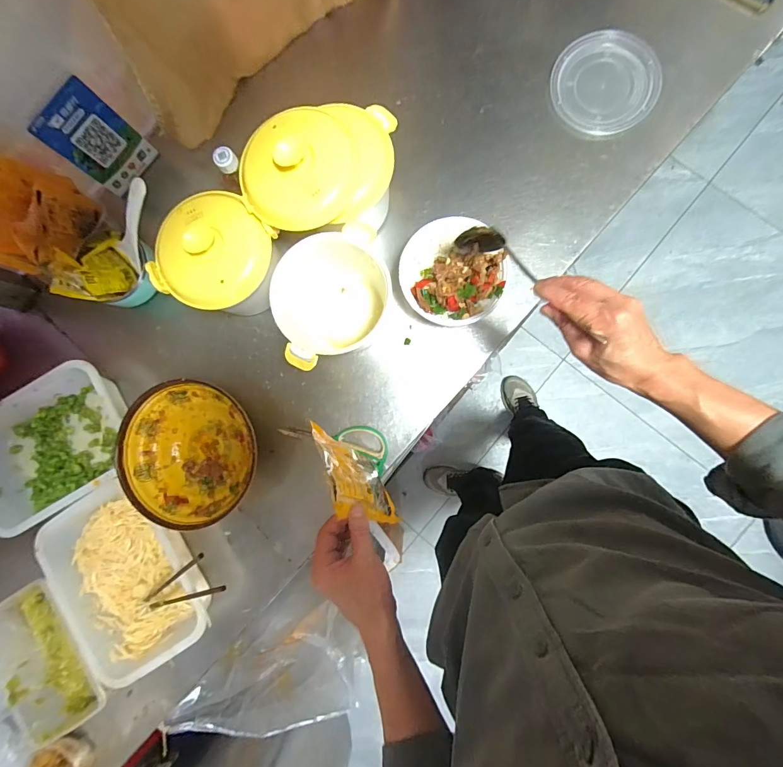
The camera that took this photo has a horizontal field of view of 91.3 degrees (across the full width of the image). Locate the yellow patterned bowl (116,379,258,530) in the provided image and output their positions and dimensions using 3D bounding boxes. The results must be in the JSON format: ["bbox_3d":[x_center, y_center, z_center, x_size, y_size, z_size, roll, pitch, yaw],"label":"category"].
[{"bbox_3d":[-0.312,0.109,0.620,0.214,0.077,0.221,-34,84,2],"label":"yellow patterned bowl"}]

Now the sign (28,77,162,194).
[{"bbox_3d":[-0.479,-0.396,0.629,0.104,0.140,0.007,-48,65,2],"label":"sign"}]

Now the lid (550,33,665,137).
[{"bbox_3d":[0.357,-0.493,0.633,0.166,0.019,0.152,0,92,6],"label":"lid"}]

